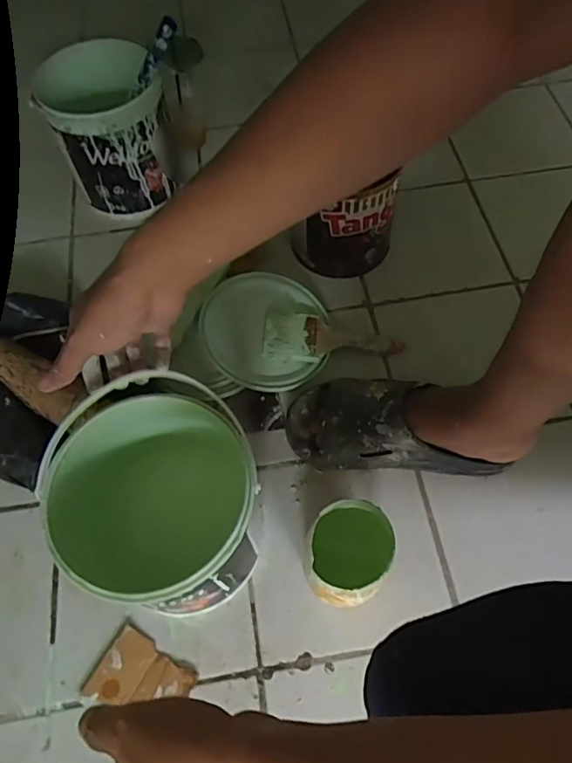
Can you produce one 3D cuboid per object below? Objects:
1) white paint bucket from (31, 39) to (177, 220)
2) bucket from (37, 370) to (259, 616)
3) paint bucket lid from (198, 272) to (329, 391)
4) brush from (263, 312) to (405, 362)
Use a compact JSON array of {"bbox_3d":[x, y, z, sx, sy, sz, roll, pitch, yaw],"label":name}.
[{"bbox_3d":[-0.262,-0.375,0.804,0.166,0.175,0.172,-23,64,-9],"label":"white paint bucket"},{"bbox_3d":[-0.116,0.118,0.524,0.185,0.202,0.177,-1,62,2],"label":"bucket"},{"bbox_3d":[-0.029,-0.071,0.700,0.161,0.017,0.168,5,67,-11],"label":"paint bucket lid"},{"bbox_3d":[0.063,-0.055,0.700,0.179,0.029,0.072,3,62,4],"label":"brush"}]

